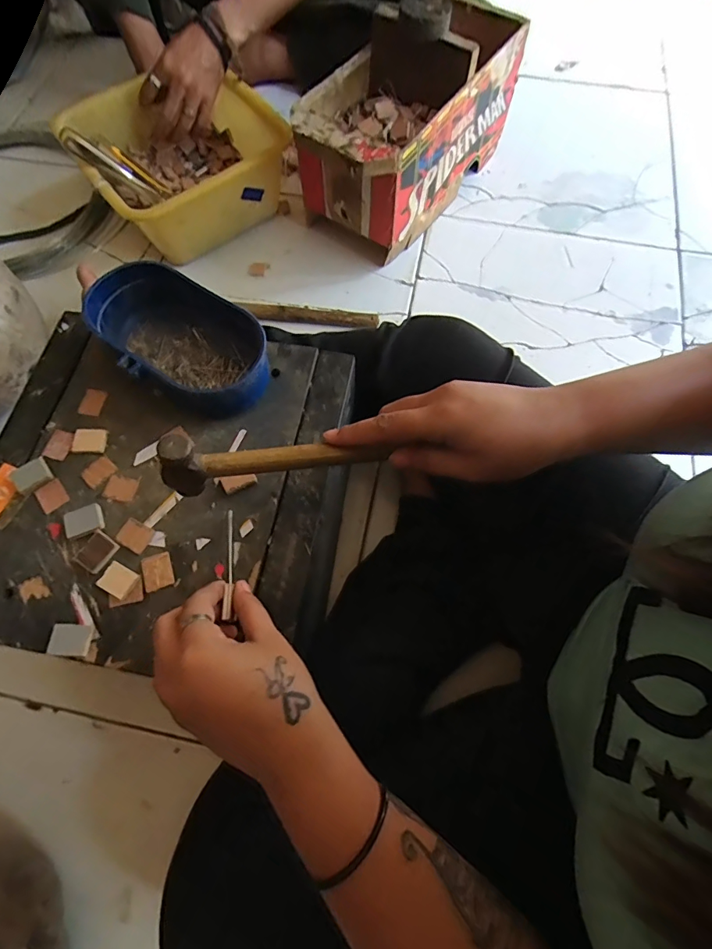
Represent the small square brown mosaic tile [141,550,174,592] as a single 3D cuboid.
[{"bbox_3d":[-0.143,0.070,0.317,0.020,0.004,0.025,-19,70,-7],"label":"small square brown mosaic tile"}]

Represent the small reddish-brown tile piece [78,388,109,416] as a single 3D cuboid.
[{"bbox_3d":[-0.221,-0.061,0.372,0.019,0.004,0.025,4,69,1],"label":"small reddish-brown tile piece"}]

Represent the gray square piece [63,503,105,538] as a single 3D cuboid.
[{"bbox_3d":[-0.203,0.034,0.331,0.025,0.008,0.022,-19,70,-7],"label":"gray square piece"}]

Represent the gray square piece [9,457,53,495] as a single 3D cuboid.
[{"bbox_3d":[-0.253,0.001,0.344,0.026,0.008,0.023,-39,74,-14],"label":"gray square piece"}]

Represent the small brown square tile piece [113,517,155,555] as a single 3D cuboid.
[{"bbox_3d":[-0.164,0.045,0.327,0.025,0.004,0.020,29,72,10],"label":"small brown square tile piece"}]

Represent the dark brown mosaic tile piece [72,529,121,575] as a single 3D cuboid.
[{"bbox_3d":[-0.189,0.057,0.323,0.024,0.006,0.026,32,72,11],"label":"dark brown mosaic tile piece"}]

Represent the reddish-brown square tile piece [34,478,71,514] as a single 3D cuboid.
[{"bbox_3d":[-0.236,0.016,0.341,0.020,0.004,0.022,-36,73,-13],"label":"reddish-brown square tile piece"}]

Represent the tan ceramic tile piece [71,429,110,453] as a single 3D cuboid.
[{"bbox_3d":[-0.213,-0.027,0.354,0.026,0.004,0.020,2,69,0],"label":"tan ceramic tile piece"}]

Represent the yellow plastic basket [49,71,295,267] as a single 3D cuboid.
[{"bbox_3d":[-0.261,-0.471,0.675,0.272,0.124,0.251,-34,73,-12],"label":"yellow plastic basket"}]

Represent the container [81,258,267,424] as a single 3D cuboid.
[{"bbox_3d":[-0.143,-0.109,0.366,0.160,0.049,0.087,33,73,12],"label":"container"}]

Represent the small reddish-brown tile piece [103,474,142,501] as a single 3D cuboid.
[{"bbox_3d":[-0.182,0.010,0.342,0.026,0.004,0.019,6,69,2],"label":"small reddish-brown tile piece"}]

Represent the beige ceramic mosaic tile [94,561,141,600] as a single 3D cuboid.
[{"bbox_3d":[-0.169,0.075,0.315,0.023,0.007,0.019,27,71,10],"label":"beige ceramic mosaic tile"}]

